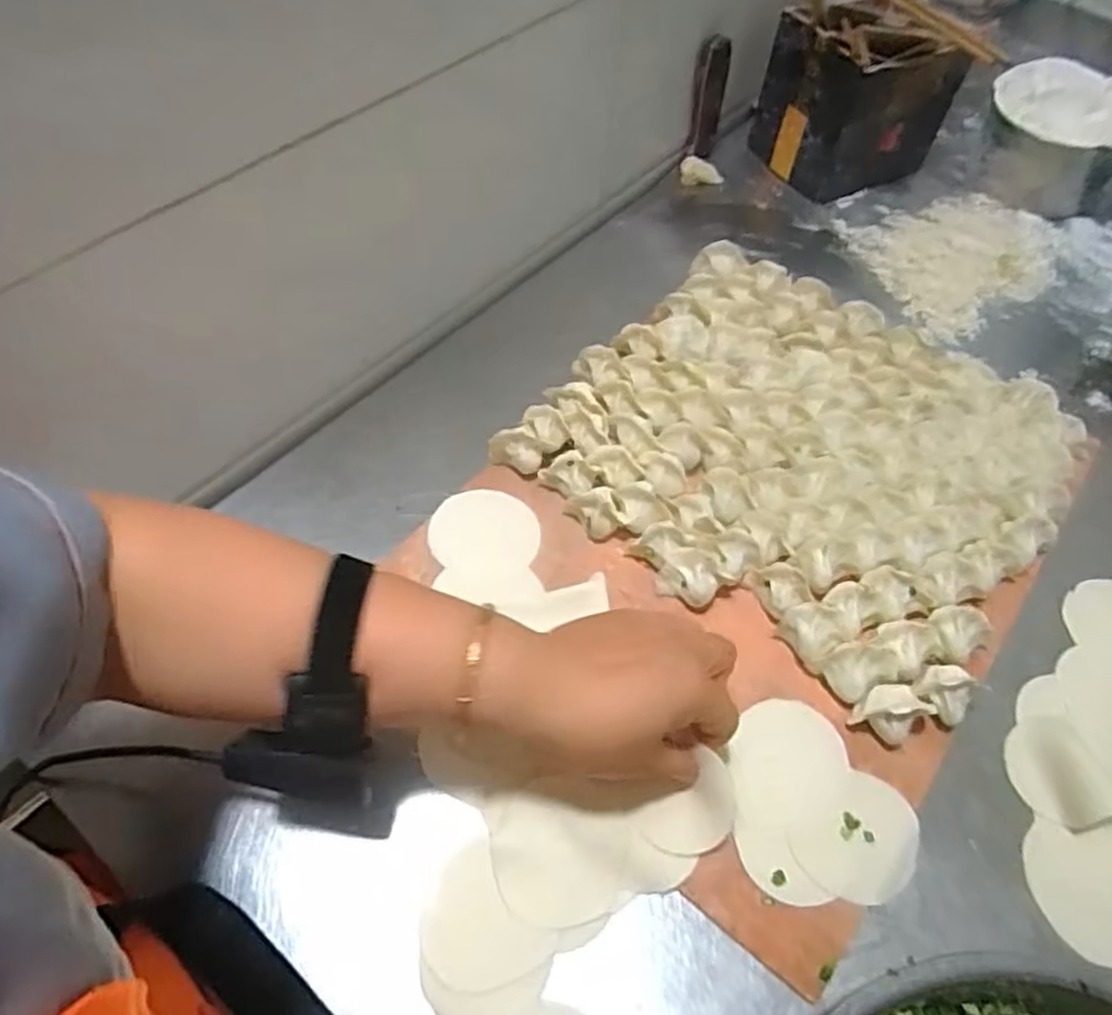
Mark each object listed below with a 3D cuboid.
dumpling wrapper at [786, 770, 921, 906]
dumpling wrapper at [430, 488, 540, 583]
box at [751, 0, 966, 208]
[{"bbox_3d":[0.174,0.189,0.429,0.069,0.004,0.073,1,59,-3],"label":"dumpling wrapper"},{"bbox_3d":[-0.051,0.020,0.522,0.076,0.004,0.075,-2,54,3],"label":"dumpling wrapper"},{"bbox_3d":[0.298,-0.419,0.734,0.141,0.149,0.137,-30,63,-20],"label":"box"}]

